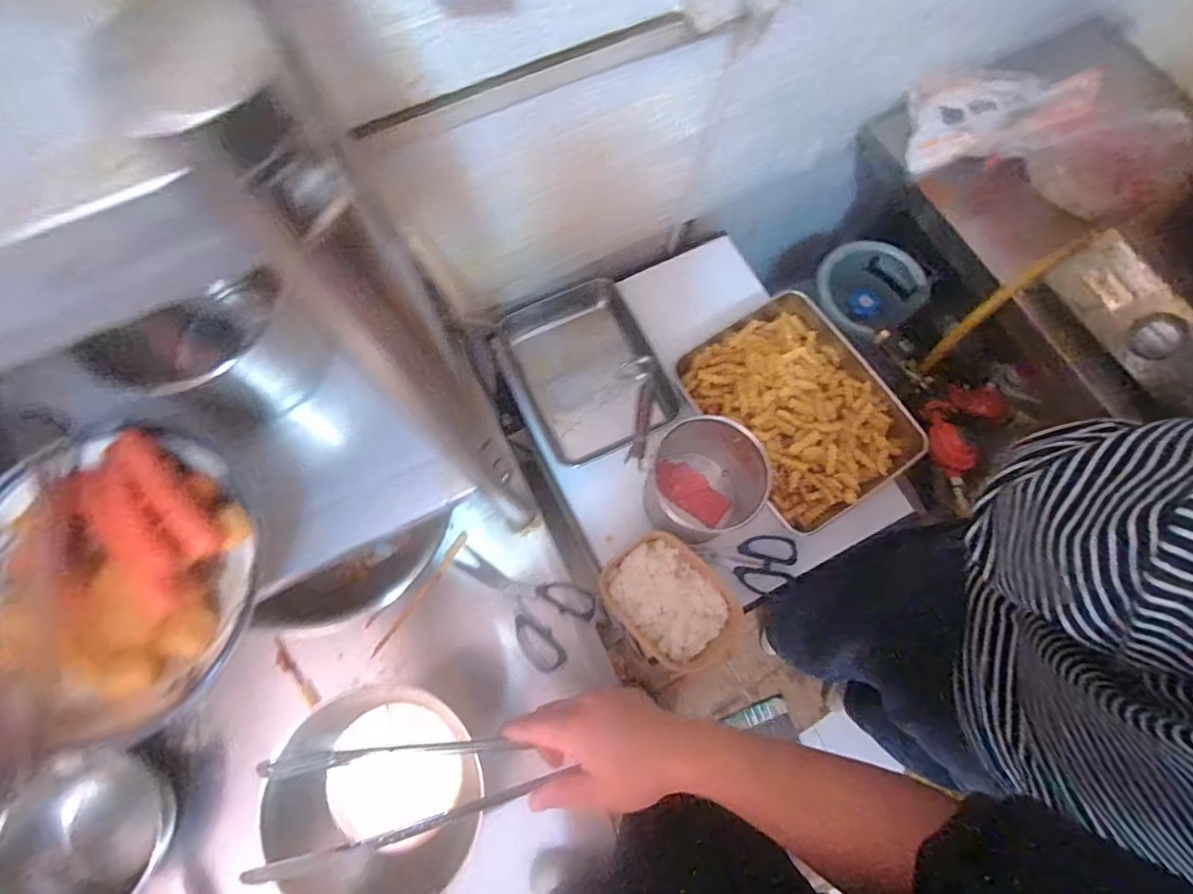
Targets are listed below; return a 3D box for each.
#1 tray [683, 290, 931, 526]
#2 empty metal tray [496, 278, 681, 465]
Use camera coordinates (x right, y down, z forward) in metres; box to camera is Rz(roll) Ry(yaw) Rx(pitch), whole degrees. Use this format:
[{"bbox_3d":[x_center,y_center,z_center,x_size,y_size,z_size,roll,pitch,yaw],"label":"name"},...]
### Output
[{"bbox_3d":[0.284,-0.058,0.781,0.230,0.048,0.302,-31,75,-10],"label":"tray"},{"bbox_3d":[-0.015,-0.113,0.813,0.193,0.065,0.250,-24,74,-8],"label":"empty metal tray"}]

